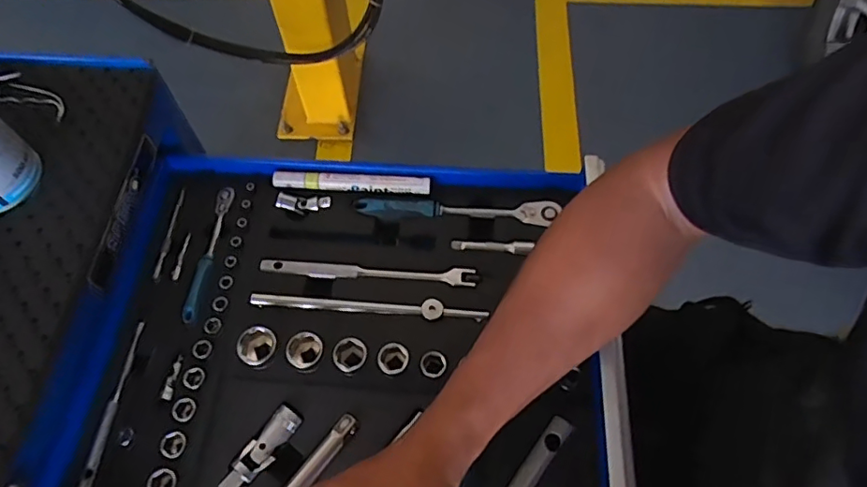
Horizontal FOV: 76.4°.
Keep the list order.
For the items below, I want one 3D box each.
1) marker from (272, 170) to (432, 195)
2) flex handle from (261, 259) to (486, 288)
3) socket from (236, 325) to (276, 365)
[{"bbox_3d":[-0.073,-0.055,0.493,0.139,0.011,0.013,3,62,2],"label":"marker"},{"bbox_3d":[-0.053,0.023,0.467,0.182,0.010,0.018,3,64,3],"label":"flex handle"},{"bbox_3d":[-0.136,0.080,0.427,0.025,0.027,0.028,38,68,18],"label":"socket"}]

